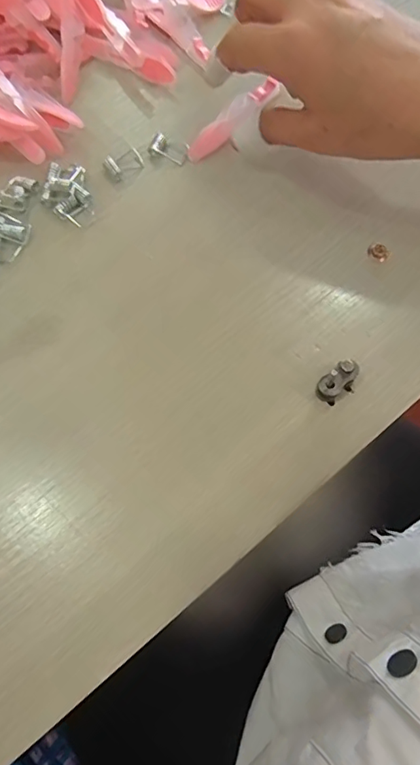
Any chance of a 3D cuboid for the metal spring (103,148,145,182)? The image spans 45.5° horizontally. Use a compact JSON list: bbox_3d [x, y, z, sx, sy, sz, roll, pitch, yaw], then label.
[{"bbox_3d":[-0.053,-0.136,0.309,0.023,0.005,0.016,-29,74,-8],"label":"metal spring"}]

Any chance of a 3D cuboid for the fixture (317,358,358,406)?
[{"bbox_3d":[0.066,0.000,0.258,0.016,0.014,0.022,36,76,11],"label":"fixture"}]

